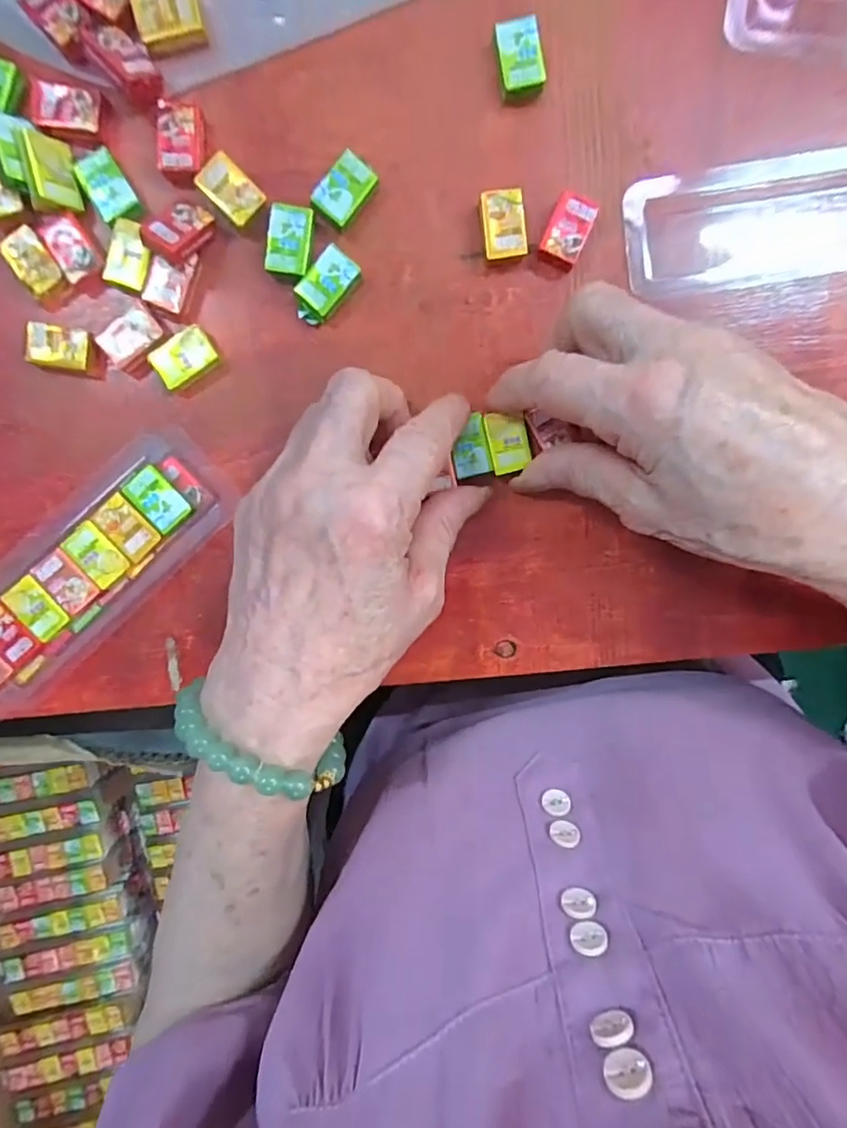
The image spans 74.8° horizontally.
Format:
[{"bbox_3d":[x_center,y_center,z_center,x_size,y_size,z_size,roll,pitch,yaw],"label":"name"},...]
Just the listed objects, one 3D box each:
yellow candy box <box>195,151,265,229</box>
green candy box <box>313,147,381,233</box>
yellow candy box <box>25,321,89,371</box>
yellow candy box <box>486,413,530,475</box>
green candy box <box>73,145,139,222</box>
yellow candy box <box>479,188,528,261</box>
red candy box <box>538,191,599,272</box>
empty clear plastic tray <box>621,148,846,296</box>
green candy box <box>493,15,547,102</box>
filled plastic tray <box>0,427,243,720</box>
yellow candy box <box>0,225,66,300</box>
[{"bbox_3d":[-0.077,-0.149,0.220,0.026,0.004,0.017,45,95,-6],"label":"yellow candy box"},{"bbox_3d":[-0.032,-0.150,0.223,0.018,0.007,0.026,35,96,-5],"label":"green candy box"},{"bbox_3d":[-0.150,-0.090,0.228,0.026,0.008,0.017,8,97,-2],"label":"yellow candy box"},{"bbox_3d":[0.036,-0.051,0.232,0.017,0.004,0.025,-12,98,1],"label":"yellow candy box"},{"bbox_3d":[-0.126,-0.151,0.219,0.017,0.004,0.026,-35,97,4],"label":"green candy box"},{"bbox_3d":[0.033,-0.138,0.227,0.018,0.007,0.026,-7,98,0],"label":"yellow candy box"},{"bbox_3d":[0.059,-0.136,0.226,0.016,0.006,0.025,23,97,-3],"label":"red candy box"},{"bbox_3d":[0.153,-0.144,0.230,0.138,0.007,0.046,-8,98,1],"label":"empty clear plastic tray"},{"bbox_3d":[0.038,-0.201,0.220,0.018,0.008,0.025,-17,97,2],"label":"green candy box"},{"bbox_3d":[-0.146,0.009,0.235,0.155,0.023,0.049,-41,96,5],"label":"filled plastic tray"},{"bbox_3d":[-0.158,-0.121,0.221,0.015,0.006,0.024,-32,97,4],"label":"yellow candy box"}]

